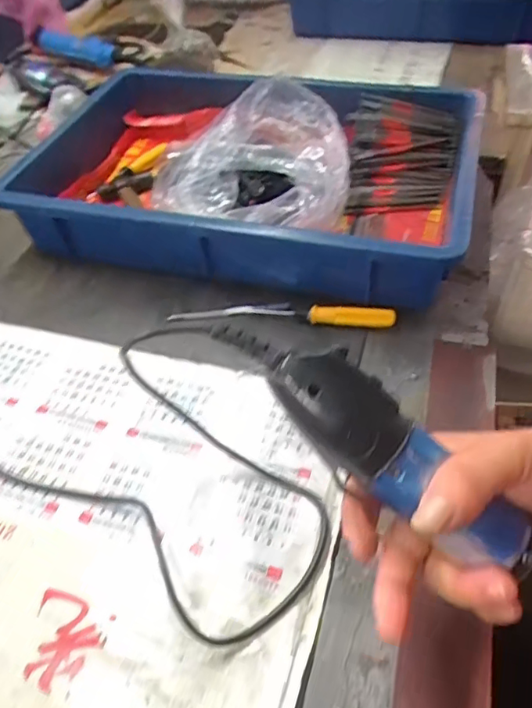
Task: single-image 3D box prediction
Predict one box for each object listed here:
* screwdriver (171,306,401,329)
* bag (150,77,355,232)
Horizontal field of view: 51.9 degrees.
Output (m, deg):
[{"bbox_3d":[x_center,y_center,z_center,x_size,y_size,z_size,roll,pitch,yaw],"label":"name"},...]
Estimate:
[{"bbox_3d":[0.013,-0.037,0.475,0.192,0.020,0.017,4,49,8],"label":"screwdriver"},{"bbox_3d":[-0.017,-0.186,0.541,0.190,0.091,0.171,6,49,9],"label":"bag"}]

